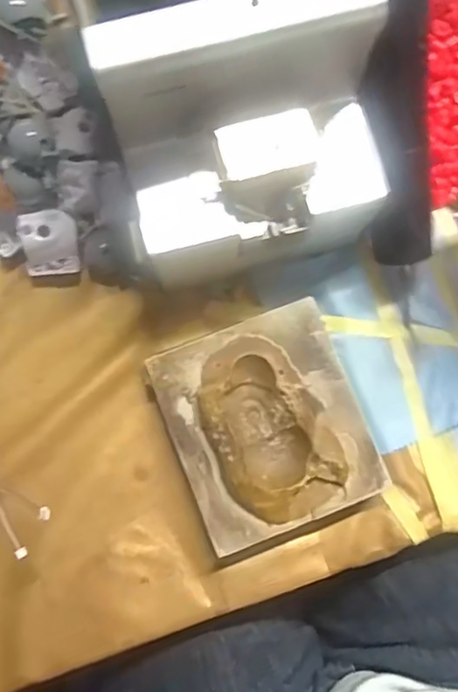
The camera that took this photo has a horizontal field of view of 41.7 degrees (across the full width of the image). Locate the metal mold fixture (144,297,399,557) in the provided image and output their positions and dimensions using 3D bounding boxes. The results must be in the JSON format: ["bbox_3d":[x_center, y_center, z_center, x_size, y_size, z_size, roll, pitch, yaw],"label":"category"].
[{"bbox_3d":[0.021,0.044,0.341,0.101,0.032,0.114,-21,82,-4],"label":"metal mold fixture"}]

